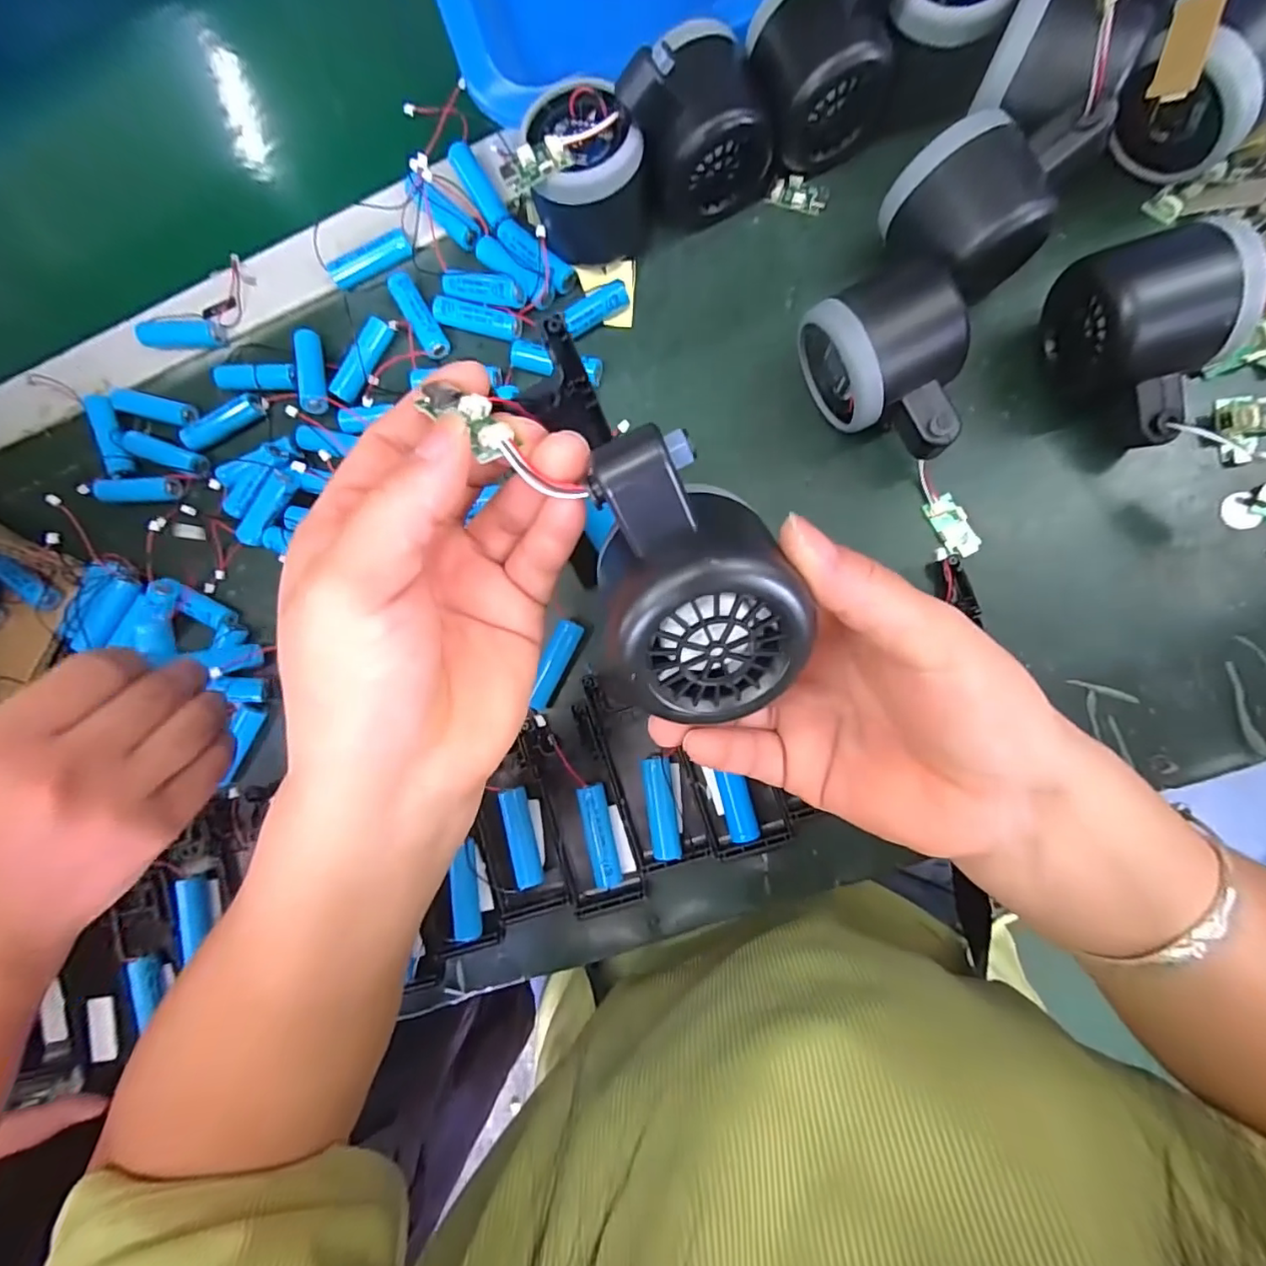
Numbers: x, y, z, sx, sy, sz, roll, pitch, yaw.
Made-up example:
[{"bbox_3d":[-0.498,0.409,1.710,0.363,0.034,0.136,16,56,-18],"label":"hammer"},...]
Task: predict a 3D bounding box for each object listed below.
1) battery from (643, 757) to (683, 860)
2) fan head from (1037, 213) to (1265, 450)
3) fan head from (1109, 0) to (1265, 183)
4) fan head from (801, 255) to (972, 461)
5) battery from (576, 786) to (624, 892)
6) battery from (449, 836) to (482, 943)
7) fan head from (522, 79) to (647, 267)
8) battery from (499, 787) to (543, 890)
[{"bbox_3d":[0.015,0.087,0.289,0.014,0.013,0.049,-8,87,8],"label":"battery"},{"bbox_3d":[0.218,-0.124,0.244,0.052,0.055,0.080,-15,86,8],"label":"fan head"},{"bbox_3d":[0.252,-0.240,0.243,0.052,0.048,0.054,-43,83,5],"label":"fan head"},{"bbox_3d":[0.116,-0.117,0.263,0.059,0.054,0.076,-15,86,8],"label":"fan head"},{"bbox_3d":[-0.017,0.102,0.293,0.015,0.016,0.050,-13,86,8],"label":"battery"},{"bbox_3d":[-0.087,0.134,0.301,0.012,0.012,0.048,-7,87,8],"label":"battery"},{"bbox_3d":[-0.021,-0.226,0.284,0.053,0.047,0.058,1,88,9],"label":"fan head"},{"bbox_3d":[-0.057,0.105,0.298,0.013,0.011,0.049,-14,86,8],"label":"battery"}]

